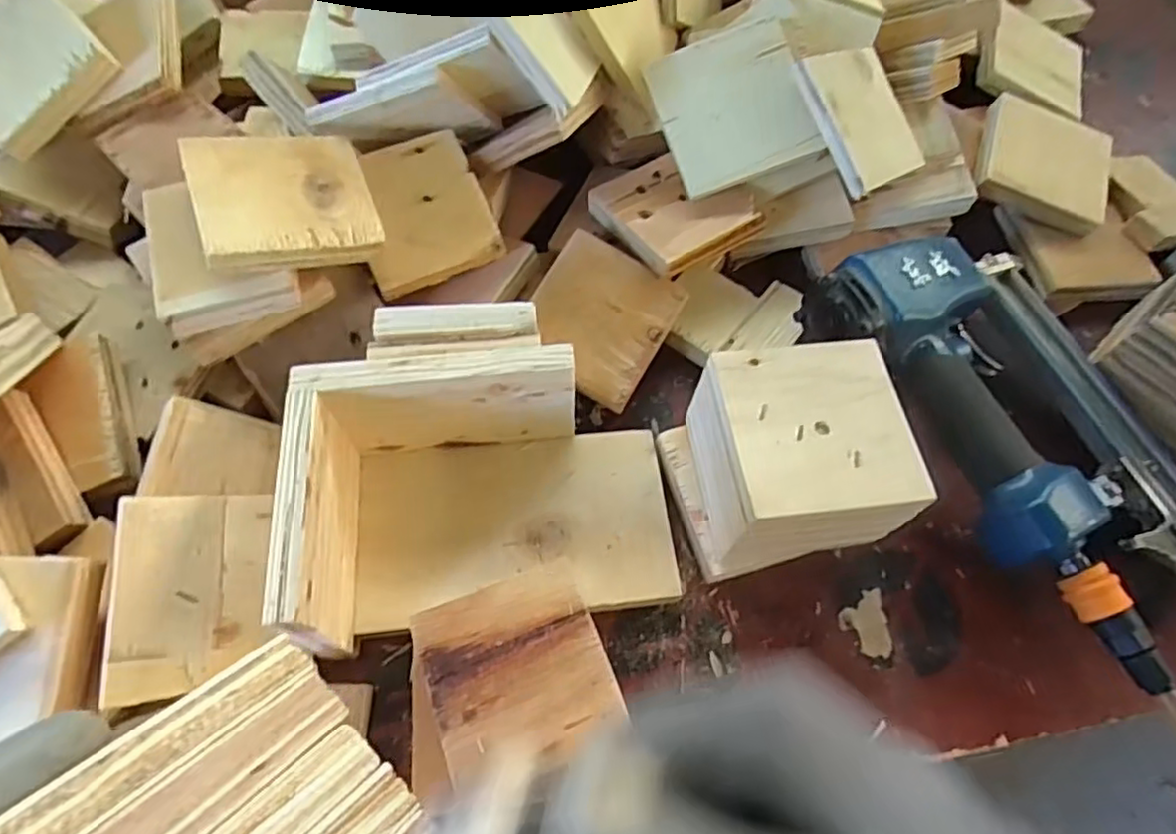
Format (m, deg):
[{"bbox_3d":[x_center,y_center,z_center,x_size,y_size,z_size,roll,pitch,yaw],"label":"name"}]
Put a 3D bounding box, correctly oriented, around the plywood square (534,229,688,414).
[{"bbox_3d":[0.007,-0.063,0.427,0.083,0.005,0.092,30,78,1],"label":"plywood square"}]

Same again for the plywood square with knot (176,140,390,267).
[{"bbox_3d":[-0.168,-0.121,0.369,0.088,0.011,0.084,-14,67,-27],"label":"plywood square with knot"}]

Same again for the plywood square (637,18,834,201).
[{"bbox_3d":[0.092,-0.199,0.429,0.089,0.010,0.089,-20,92,8],"label":"plywood square"}]

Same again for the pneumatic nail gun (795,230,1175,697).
[{"bbox_3d":[0.265,0.002,0.400,0.153,0.085,0.258,-27,67,-17],"label":"pneumatic nail gun"}]

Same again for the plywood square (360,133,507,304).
[{"bbox_3d":[-0.106,-0.130,0.423,0.082,0.012,0.087,-25,91,-18],"label":"plywood square"}]

